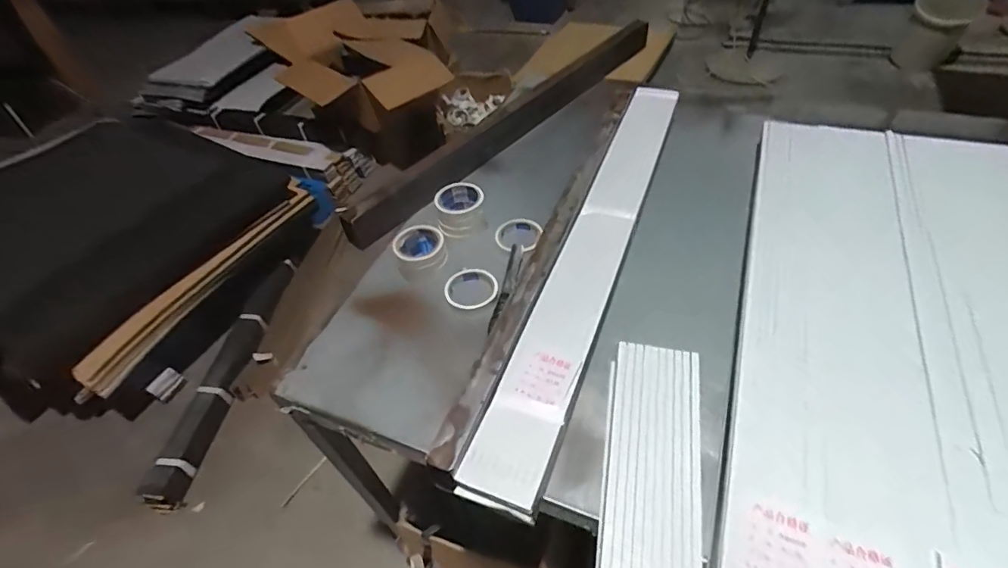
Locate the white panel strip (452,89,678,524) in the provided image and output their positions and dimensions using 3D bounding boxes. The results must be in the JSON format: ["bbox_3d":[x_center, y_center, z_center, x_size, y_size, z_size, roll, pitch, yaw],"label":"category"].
[{"bbox_3d":[0.167,-0.084,0.868,0.106,0.030,0.968,16,52,16],"label":"white panel strip"}]

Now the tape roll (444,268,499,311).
[{"bbox_3d":[-0.059,0.008,0.862,0.093,0.020,0.083,-22,50,-16],"label":"tape roll"}]

